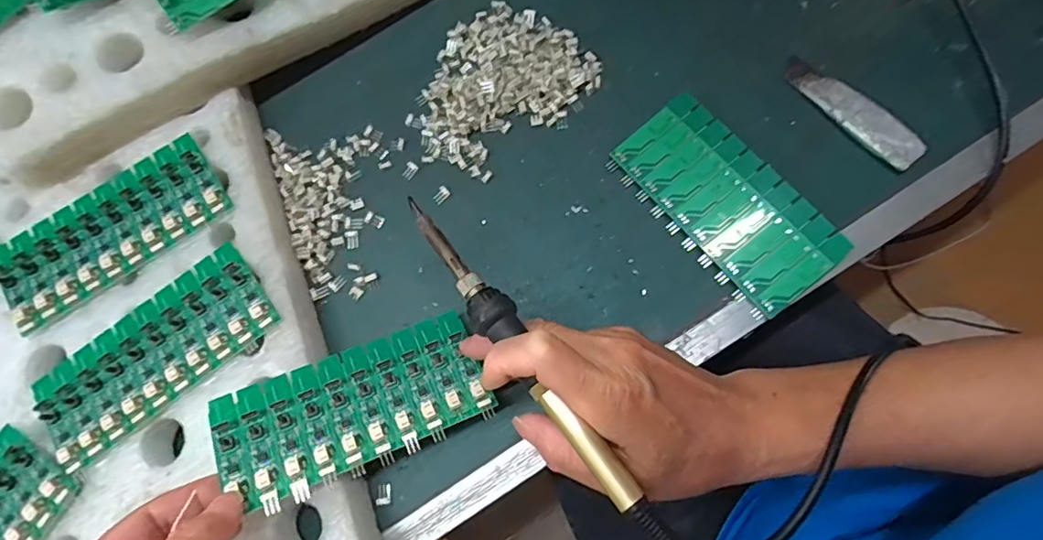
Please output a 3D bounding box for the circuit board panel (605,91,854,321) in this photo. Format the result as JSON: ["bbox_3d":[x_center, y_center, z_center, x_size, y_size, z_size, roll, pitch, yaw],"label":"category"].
[{"bbox_3d":[0.122,-0.041,0.323,0.067,0.005,0.136,-41,75,3],"label":"circuit board panel"}]

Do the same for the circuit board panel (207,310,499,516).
[{"bbox_3d":[-0.087,0.072,0.282,0.135,0.005,0.066,-20,62,-16],"label":"circuit board panel"}]

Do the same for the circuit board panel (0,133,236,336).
[{"bbox_3d":[-0.249,-0.024,0.323,0.136,0.006,0.062,-35,76,-6],"label":"circuit board panel"}]

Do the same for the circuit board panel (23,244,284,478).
[{"bbox_3d":[-0.209,0.046,0.302,0.135,0.011,0.061,-39,76,-6],"label":"circuit board panel"}]

